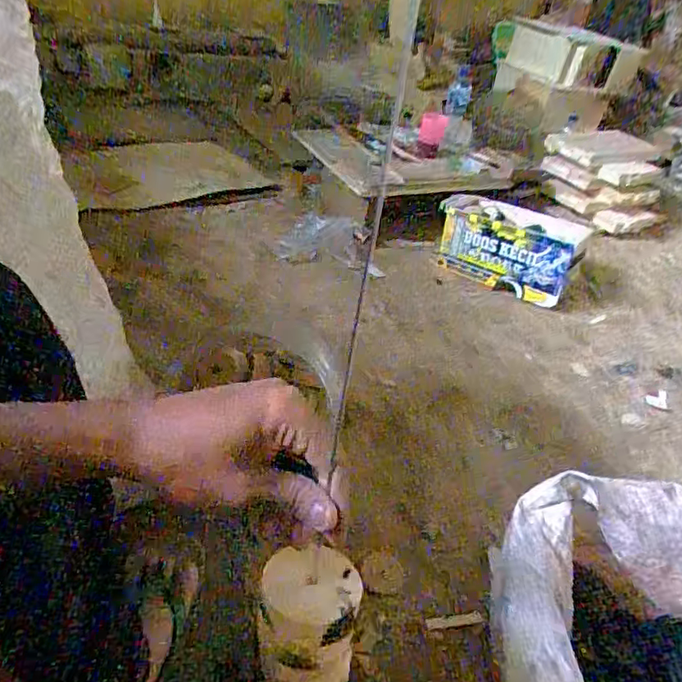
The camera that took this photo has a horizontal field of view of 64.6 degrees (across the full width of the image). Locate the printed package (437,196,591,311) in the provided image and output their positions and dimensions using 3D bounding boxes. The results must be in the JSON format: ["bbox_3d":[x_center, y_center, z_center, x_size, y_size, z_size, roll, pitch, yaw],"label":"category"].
[{"bbox_3d":[0.443,-0.251,1.495,0.389,0.201,0.160,25,40,23],"label":"printed package"}]

